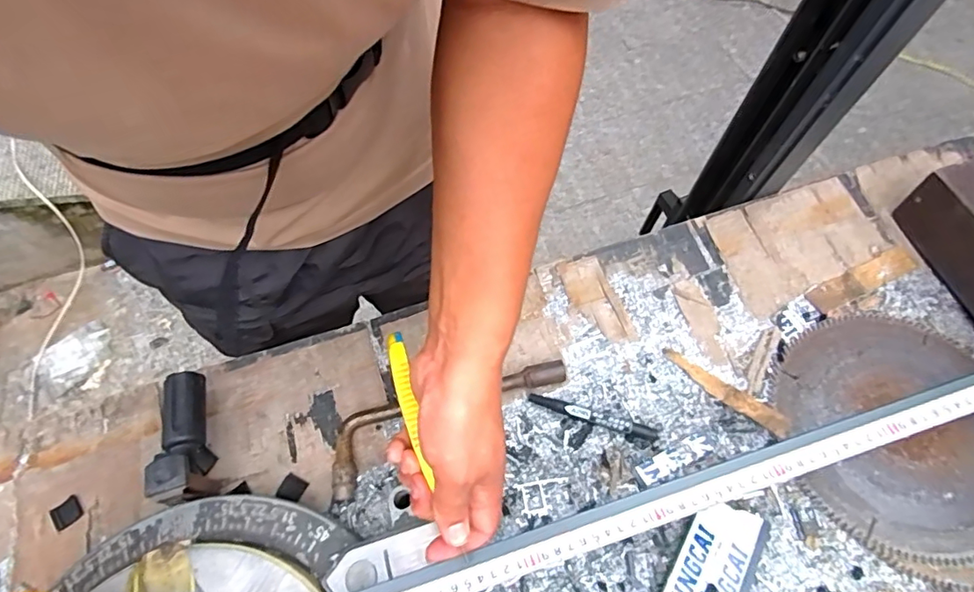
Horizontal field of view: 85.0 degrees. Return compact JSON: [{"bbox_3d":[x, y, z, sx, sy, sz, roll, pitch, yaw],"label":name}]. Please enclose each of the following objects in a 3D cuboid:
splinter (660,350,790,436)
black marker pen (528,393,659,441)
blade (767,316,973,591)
[{"bbox_3d":[0.251,0.100,0.563,0.138,0.010,0.024,34,68,23],"label":"splinter"},{"bbox_3d":[0.108,0.123,0.544,0.131,0.018,0.016,17,66,11],"label":"black marker pen"},{"bbox_3d":[0.425,0.142,0.529,0.240,0.012,0.263,-3,59,4],"label":"blade"}]

